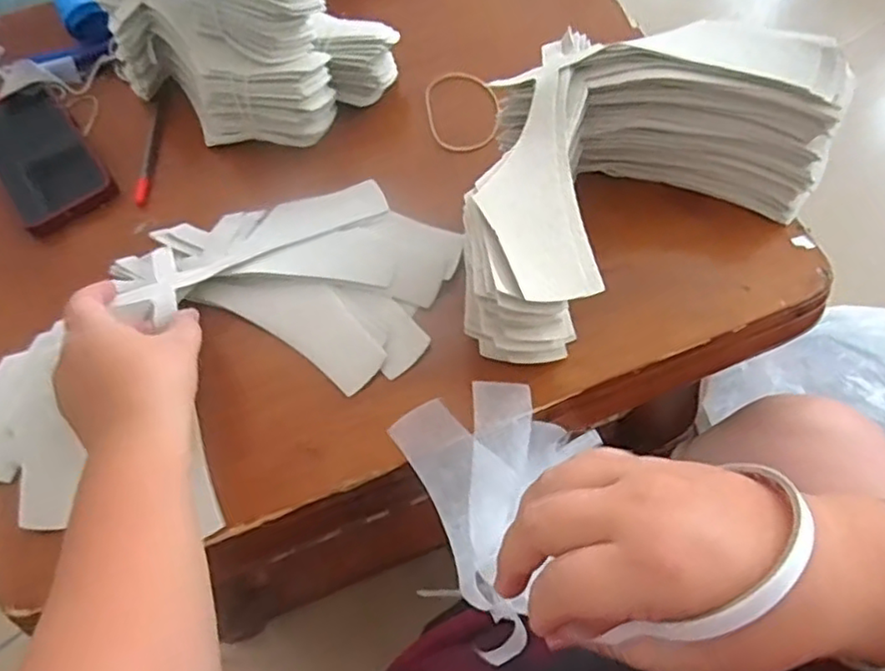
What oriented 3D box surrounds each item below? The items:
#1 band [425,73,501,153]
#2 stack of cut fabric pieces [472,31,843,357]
[{"bbox_3d":[0.018,-0.201,0.582,0.063,0.004,0.095,-16,64,9],"label":"band"},{"bbox_3d":[0.121,-0.120,0.466,0.298,0.101,0.170,-31,66,-12],"label":"stack of cut fabric pieces"}]

